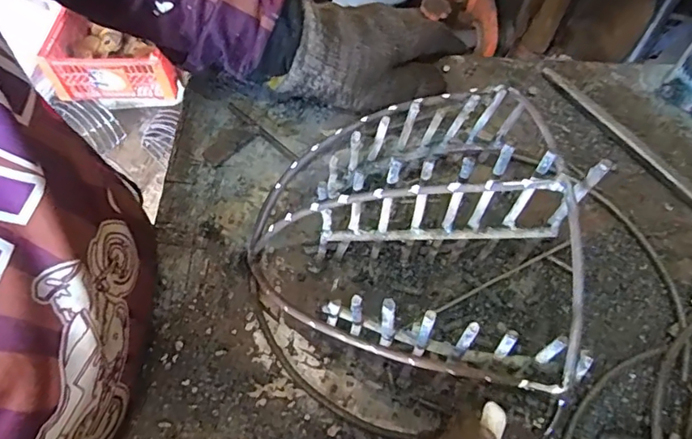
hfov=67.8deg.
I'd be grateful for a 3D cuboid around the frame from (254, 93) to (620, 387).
[{"bbox_3d":[0.036,0.001,0.315,0.190,0.109,0.177,8,61,4],"label":"frame"}]

